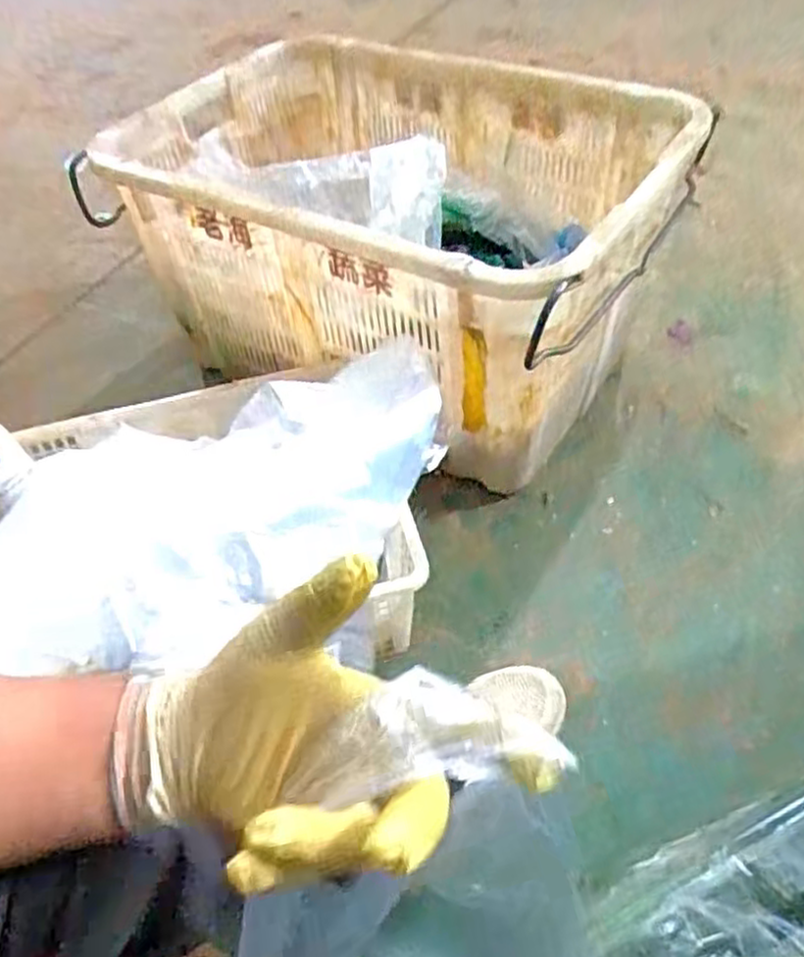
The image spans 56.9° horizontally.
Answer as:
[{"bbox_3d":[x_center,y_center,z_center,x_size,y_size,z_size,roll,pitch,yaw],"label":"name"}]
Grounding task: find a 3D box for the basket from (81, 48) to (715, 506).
[{"bbox_3d":[-0.004,-0.324,1.007,0.656,0.314,0.481,25,56,23],"label":"basket"}]

